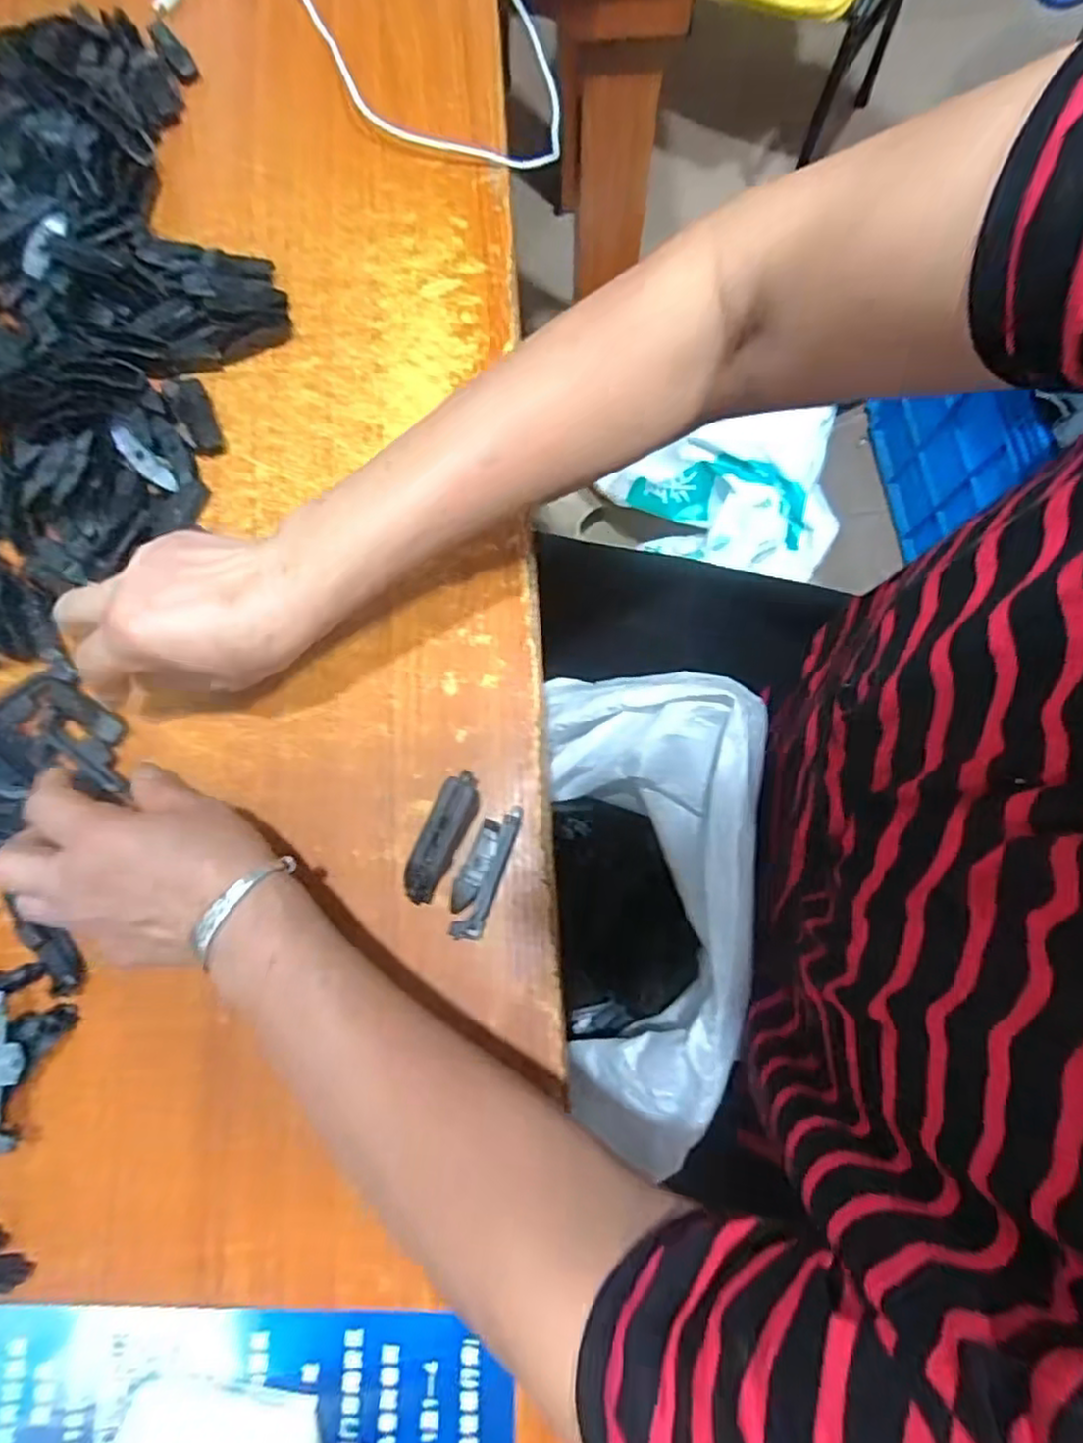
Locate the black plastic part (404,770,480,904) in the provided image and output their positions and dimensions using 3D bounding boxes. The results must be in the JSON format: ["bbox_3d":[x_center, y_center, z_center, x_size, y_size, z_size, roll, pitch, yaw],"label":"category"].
[{"bbox_3d":[-0.054,0.064,0.376,0.021,0.023,0.073,25,80,7],"label":"black plastic part"}]

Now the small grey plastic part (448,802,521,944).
[{"bbox_3d":[-0.032,0.081,0.375,0.022,0.014,0.074,18,79,5],"label":"small grey plastic part"}]

